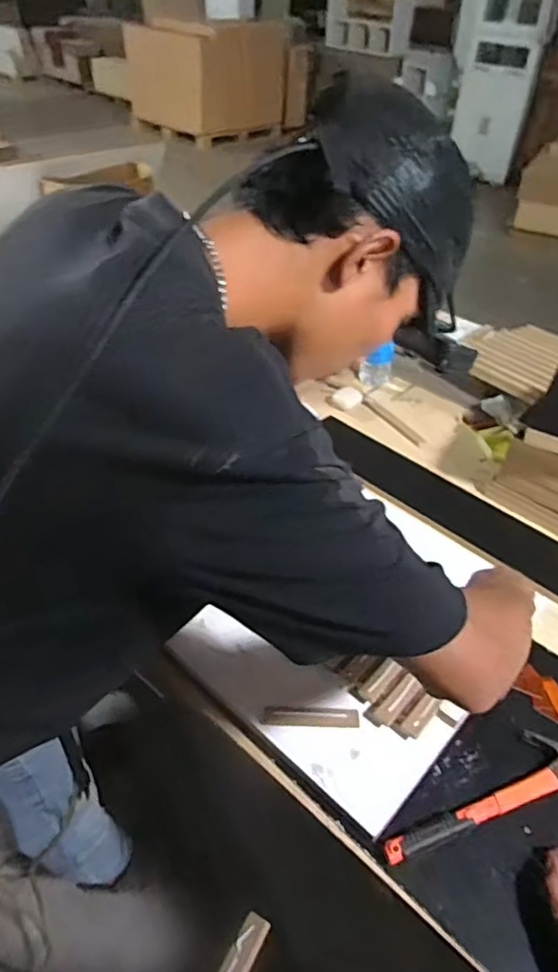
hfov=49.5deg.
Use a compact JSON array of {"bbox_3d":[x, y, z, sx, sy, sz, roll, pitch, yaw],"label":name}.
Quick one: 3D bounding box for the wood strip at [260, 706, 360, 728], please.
[{"bbox_3d":[0.038,0.275,0.723,0.115,0.009,0.022,3,41,-1],"label":"wood strip"}]

